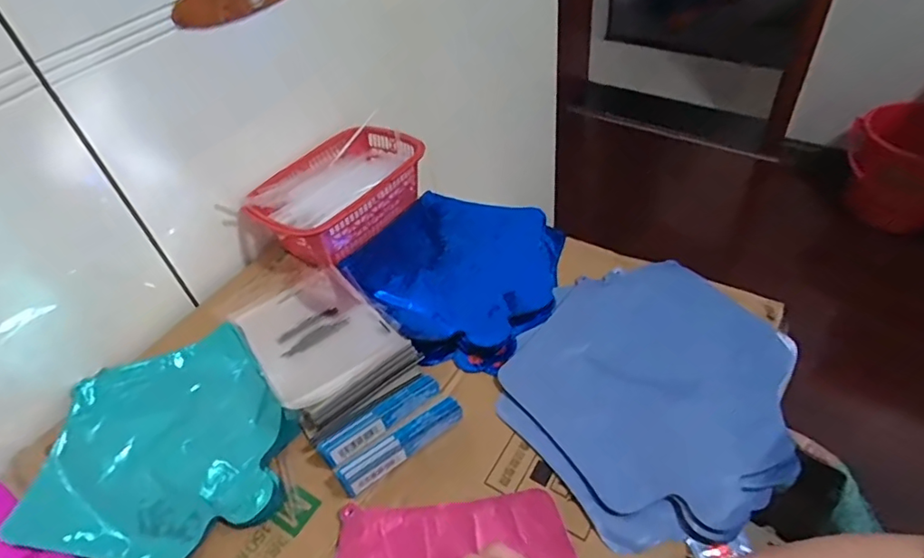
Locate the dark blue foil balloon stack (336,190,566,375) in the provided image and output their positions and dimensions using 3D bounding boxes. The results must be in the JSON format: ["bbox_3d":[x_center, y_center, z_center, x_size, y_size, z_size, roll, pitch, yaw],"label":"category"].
[{"bbox_3d":[-0.009,-0.019,0.625,0.243,0.028,0.231,25,53,29],"label":"dark blue foil balloon stack"}]

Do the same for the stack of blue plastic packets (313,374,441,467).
[{"bbox_3d":[-0.070,0.122,0.478,0.110,0.026,0.023,-33,50,-24],"label":"stack of blue plastic packets"}]

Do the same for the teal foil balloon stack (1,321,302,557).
[{"bbox_3d":[-0.272,0.148,0.496,0.213,0.019,0.223,-27,48,-19],"label":"teal foil balloon stack"}]

